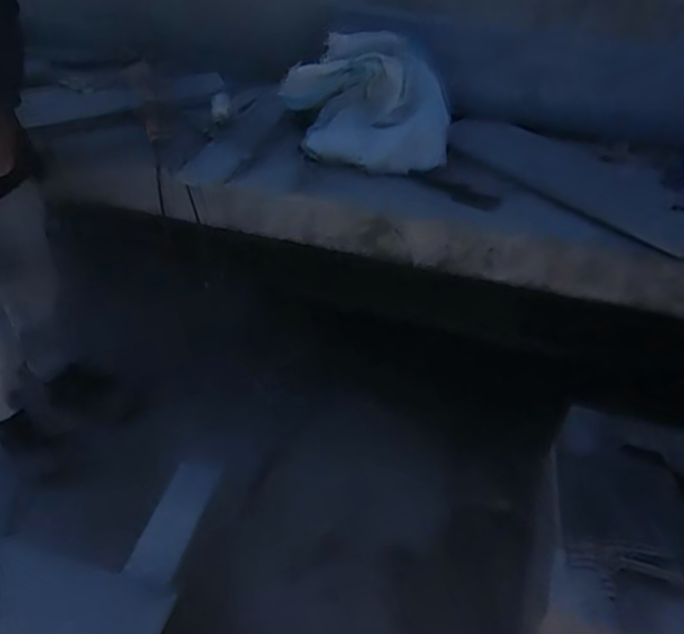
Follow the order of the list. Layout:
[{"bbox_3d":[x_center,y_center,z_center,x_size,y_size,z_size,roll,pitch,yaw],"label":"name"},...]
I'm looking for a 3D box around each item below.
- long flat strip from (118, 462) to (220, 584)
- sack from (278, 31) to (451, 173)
[{"bbox_3d":[-0.360,0.433,1.326,0.109,0.018,0.340,10,29,3],"label":"long flat strip"},{"bbox_3d":[0.057,-0.460,1.301,0.314,0.170,0.321,-13,47,-15],"label":"sack"}]

